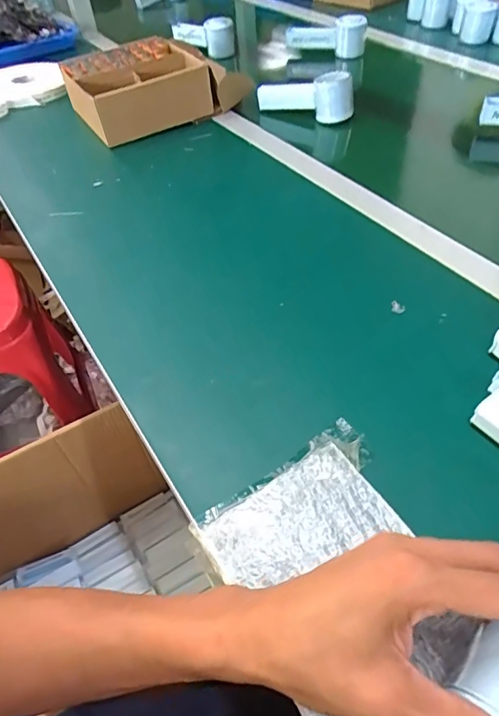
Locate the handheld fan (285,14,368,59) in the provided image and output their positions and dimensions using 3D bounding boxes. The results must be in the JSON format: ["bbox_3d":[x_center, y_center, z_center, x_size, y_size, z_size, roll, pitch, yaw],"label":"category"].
[{"bbox_3d":[0.143,-0.611,0.917,0.153,0.061,0.065,7,50,12],"label":"handheld fan"}]

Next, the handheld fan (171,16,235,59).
[{"bbox_3d":[-0.088,-0.652,0.969,0.156,0.072,0.055,32,59,28],"label":"handheld fan"}]

